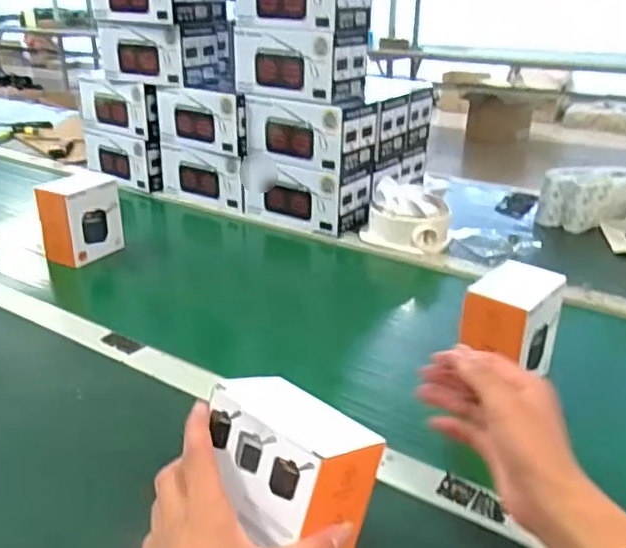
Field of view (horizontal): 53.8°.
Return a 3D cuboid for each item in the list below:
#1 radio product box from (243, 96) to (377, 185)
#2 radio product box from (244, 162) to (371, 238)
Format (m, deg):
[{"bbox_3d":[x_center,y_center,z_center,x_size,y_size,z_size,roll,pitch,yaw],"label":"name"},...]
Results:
[{"bbox_3d":[-0.005,-0.231,1.010,0.191,0.107,0.100,15,28,29],"label":"radio product box"},{"bbox_3d":[-0.006,-0.141,1.047,0.203,0.096,0.095,15,28,29],"label":"radio product box"}]

